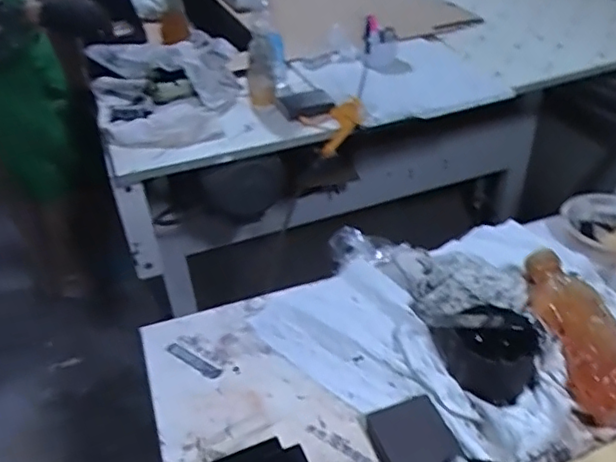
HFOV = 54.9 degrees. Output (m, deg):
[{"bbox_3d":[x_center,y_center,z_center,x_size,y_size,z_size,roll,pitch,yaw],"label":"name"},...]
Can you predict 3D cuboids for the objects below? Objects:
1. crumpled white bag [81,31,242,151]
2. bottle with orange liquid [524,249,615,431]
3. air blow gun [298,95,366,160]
[{"bbox_3d":[-0.314,-0.322,1.282,0.326,0.072,0.402,-11,37,-8],"label":"crumpled white bag"},{"bbox_3d":[0.293,0.111,0.645,0.063,0.072,0.199,-9,37,-6],"label":"bottle with orange liquid"},{"bbox_3d":[0.046,-0.195,1.119,0.115,0.110,0.031,3,38,9],"label":"air blow gun"}]

